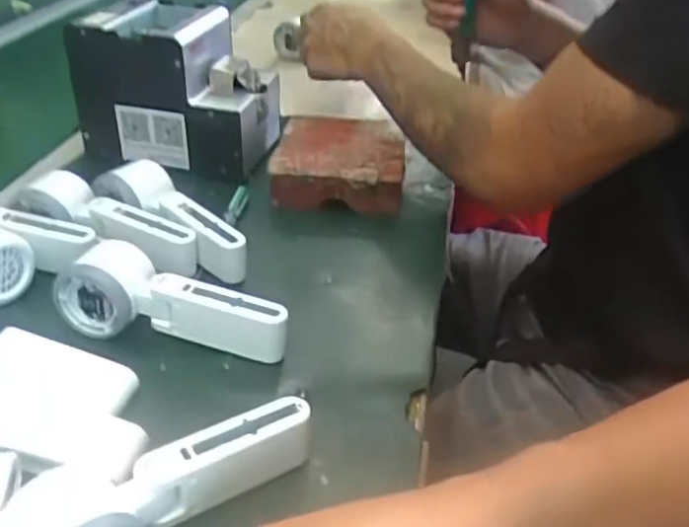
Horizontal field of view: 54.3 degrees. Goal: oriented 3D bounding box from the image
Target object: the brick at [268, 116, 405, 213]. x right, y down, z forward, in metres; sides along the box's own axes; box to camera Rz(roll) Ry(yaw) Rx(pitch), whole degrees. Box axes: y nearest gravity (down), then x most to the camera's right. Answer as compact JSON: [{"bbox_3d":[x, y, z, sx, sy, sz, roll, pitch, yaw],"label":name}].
[{"bbox_3d":[-0.003,-0.113,0.713,0.129,0.052,0.176,3,35,2],"label":"brick"}]

